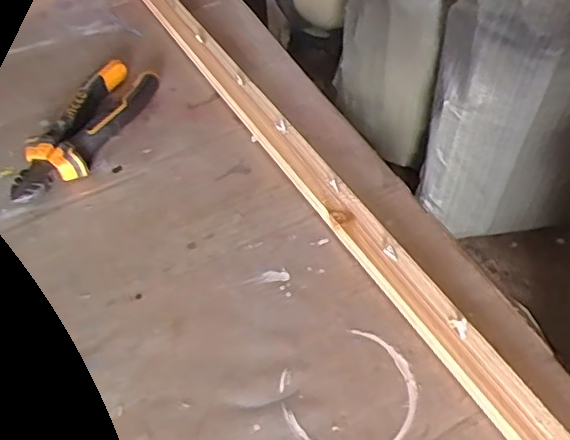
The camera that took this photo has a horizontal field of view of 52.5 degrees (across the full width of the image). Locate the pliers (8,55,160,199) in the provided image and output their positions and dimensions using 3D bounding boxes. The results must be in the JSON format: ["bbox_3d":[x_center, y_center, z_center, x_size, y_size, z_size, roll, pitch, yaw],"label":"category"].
[{"bbox_3d":[-0.153,-0.069,0.438,0.050,0.023,0.143,22,57,21],"label":"pliers"}]

